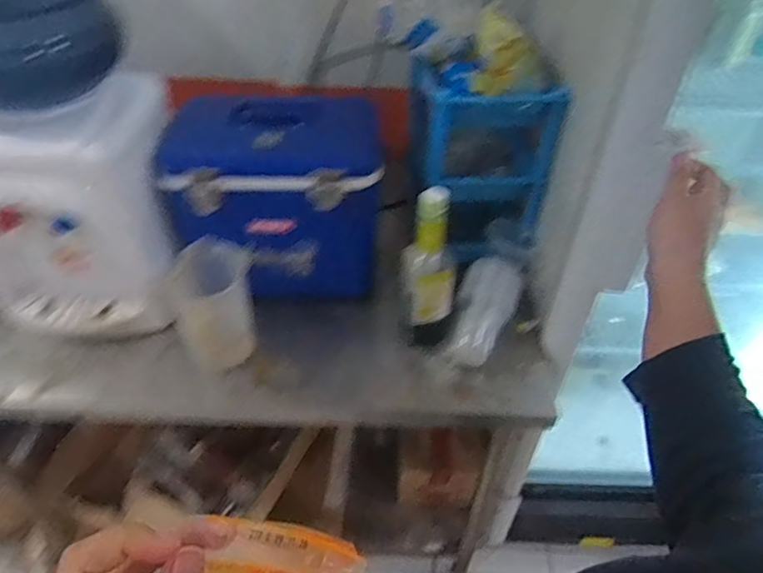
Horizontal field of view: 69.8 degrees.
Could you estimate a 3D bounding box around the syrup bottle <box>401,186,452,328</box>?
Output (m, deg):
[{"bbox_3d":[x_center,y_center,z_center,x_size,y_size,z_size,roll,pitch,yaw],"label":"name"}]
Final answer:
[{"bbox_3d":[0.070,-0.049,0.786,0.065,0.207,0.069,-2,44,-4],"label":"syrup bottle"}]

